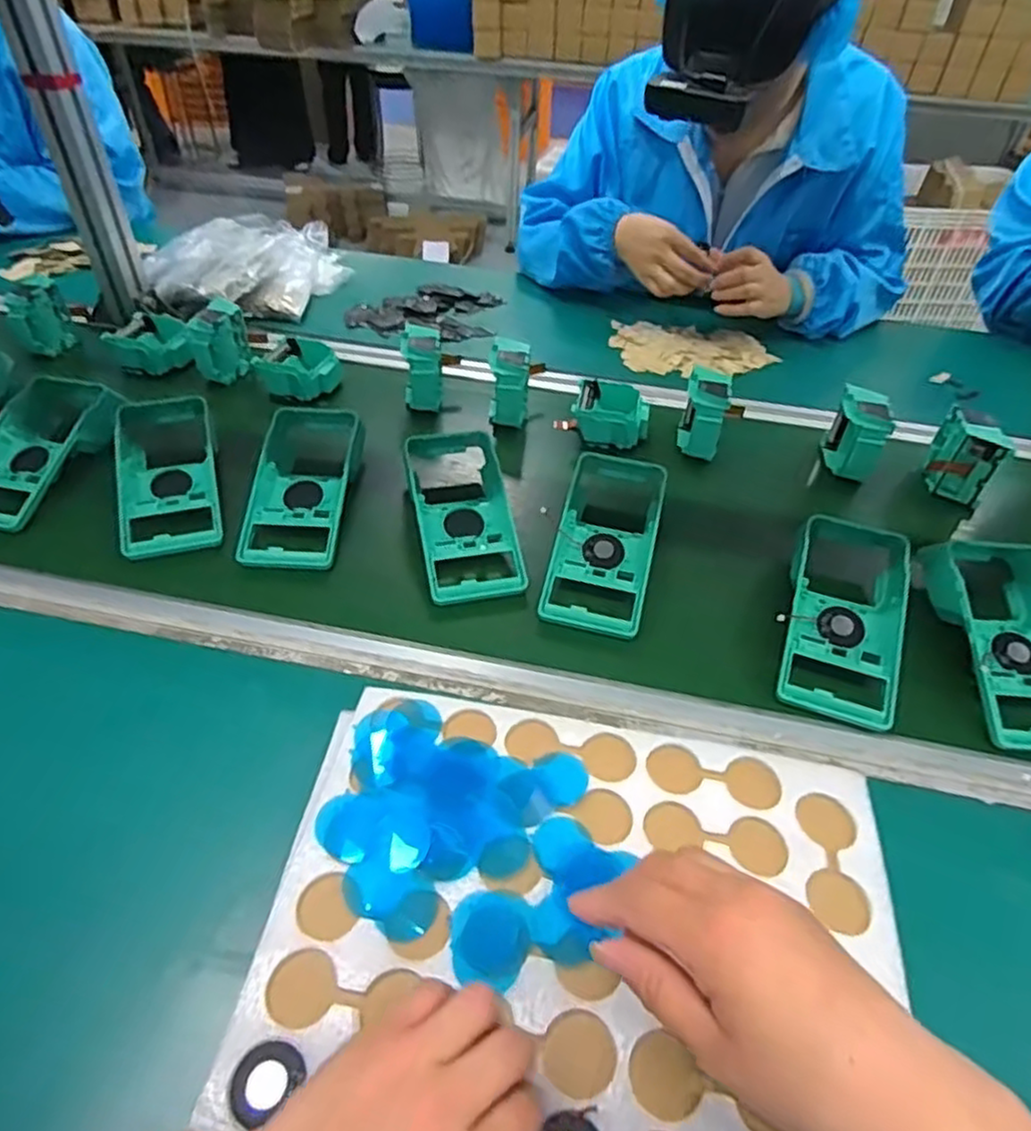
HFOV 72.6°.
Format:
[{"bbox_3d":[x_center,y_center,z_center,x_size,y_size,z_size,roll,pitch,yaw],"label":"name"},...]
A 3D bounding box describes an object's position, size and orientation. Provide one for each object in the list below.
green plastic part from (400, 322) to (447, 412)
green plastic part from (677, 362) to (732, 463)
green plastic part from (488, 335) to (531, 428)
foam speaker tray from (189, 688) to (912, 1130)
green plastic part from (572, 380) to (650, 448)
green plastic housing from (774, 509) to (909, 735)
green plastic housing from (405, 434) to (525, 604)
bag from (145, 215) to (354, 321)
[{"bbox_3d":[-0.100,-0.212,0.760,0.044,0.072,0.062,1,44,-3],"label":"green plastic part"},{"bbox_3d":[0.194,-0.153,0.722,0.045,0.082,0.061,14,45,10],"label":"green plastic part"},{"bbox_3d":[-0.006,-0.196,0.751,0.043,0.089,0.044,1,19,-4],"label":"green plastic part"},{"bbox_3d":[0.037,0.192,0.369,0.320,0.015,0.241,9,44,5],"label":"foam speaker tray"},{"bbox_3d":[0.104,-0.163,0.750,0.077,0.034,0.075,11,45,6],"label":"green plastic part"},{"bbox_3d":[0.262,0.027,0.557,0.093,0.043,0.207,17,46,13],"label":"green plastic housing"},{"bbox_3d":[-0.047,-0.045,0.613,0.082,0.031,0.175,-6,58,-10],"label":"green plastic housing"},{"bbox_3d":[-0.335,-0.402,0.927,0.173,0.087,0.271,35,52,28],"label":"bag"}]

